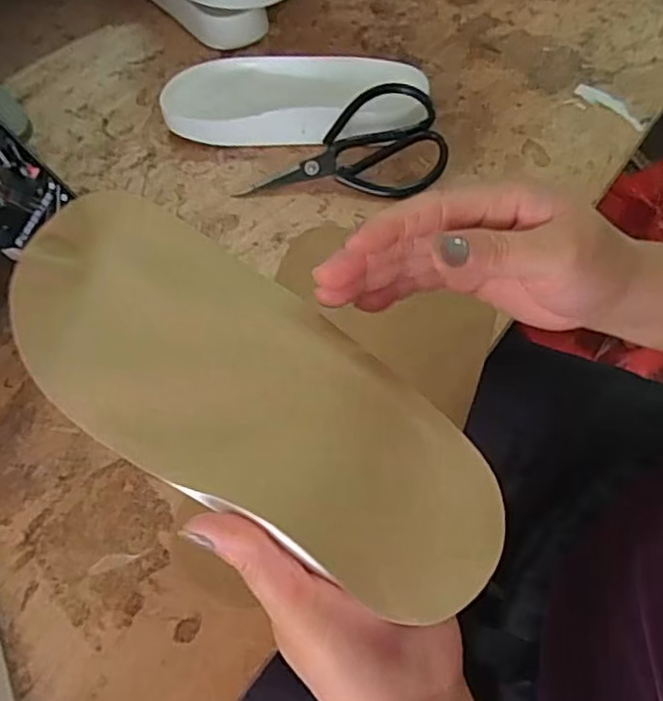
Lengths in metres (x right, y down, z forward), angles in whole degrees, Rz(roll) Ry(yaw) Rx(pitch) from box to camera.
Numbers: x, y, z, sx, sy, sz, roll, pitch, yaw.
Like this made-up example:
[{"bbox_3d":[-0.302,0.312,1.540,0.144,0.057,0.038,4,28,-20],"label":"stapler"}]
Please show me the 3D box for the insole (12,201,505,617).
[{"bbox_3d":[-0.036,0.014,0.260,0.237,0.019,0.101,35,59,11],"label":"insole"}]

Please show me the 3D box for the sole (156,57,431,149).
[{"bbox_3d":[-0.031,-0.222,0.546,0.227,0.036,0.091,6,59,9],"label":"sole"}]

